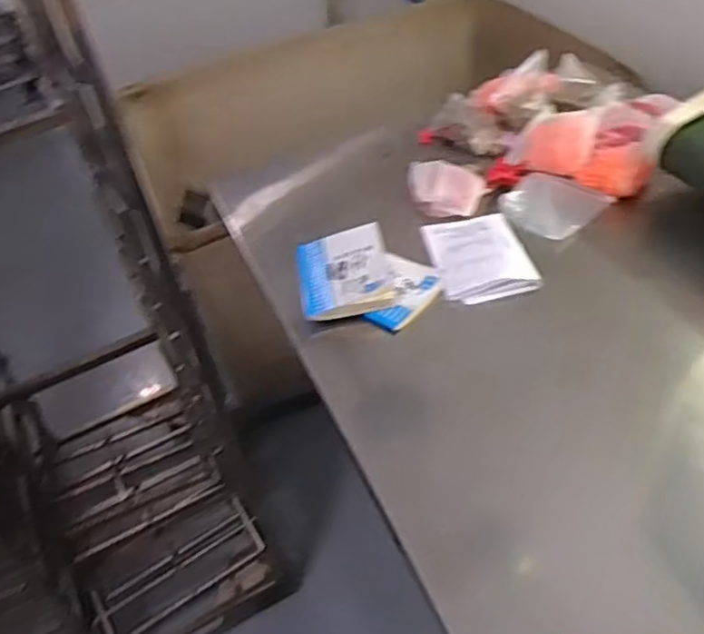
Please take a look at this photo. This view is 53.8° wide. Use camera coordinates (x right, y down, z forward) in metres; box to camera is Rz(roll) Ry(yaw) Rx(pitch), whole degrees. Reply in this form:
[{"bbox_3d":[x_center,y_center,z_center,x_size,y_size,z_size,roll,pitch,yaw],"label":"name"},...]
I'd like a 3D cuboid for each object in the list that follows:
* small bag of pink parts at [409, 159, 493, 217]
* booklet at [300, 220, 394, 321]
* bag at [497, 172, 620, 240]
[{"bbox_3d":[0.152,-0.212,1.140,0.132,0.030,0.106,12,47,20],"label":"small bag of pink parts"},{"bbox_3d":[-0.011,-0.070,1.015,0.129,0.032,0.164,-9,43,-1],"label":"booklet"},{"bbox_3d":[0.321,-0.182,1.106,0.138,0.029,0.149,27,53,31],"label":"bag"}]

